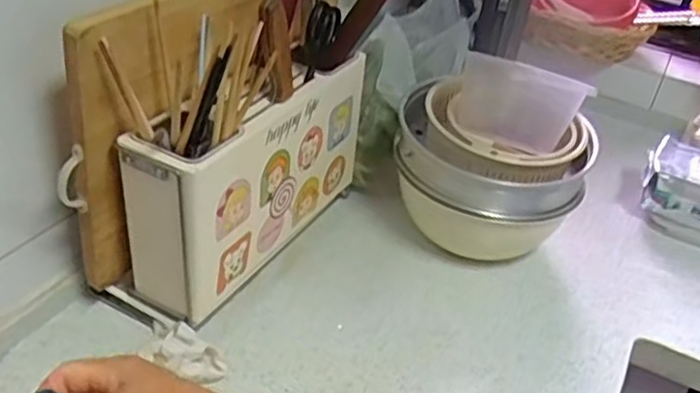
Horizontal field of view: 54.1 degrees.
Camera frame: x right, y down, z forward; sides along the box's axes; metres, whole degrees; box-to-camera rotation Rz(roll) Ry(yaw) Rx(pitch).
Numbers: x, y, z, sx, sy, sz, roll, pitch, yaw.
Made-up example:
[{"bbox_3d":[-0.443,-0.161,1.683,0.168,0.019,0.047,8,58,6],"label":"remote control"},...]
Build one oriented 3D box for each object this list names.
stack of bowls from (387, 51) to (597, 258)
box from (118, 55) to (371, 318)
[{"bbox_3d":[0.183,-0.045,0.912,0.244,0.239,0.222,15,36,11],"label":"stack of bowls"},{"bbox_3d":[-0.109,-0.035,0.821,0.097,0.204,0.350,22,38,19],"label":"box"}]

